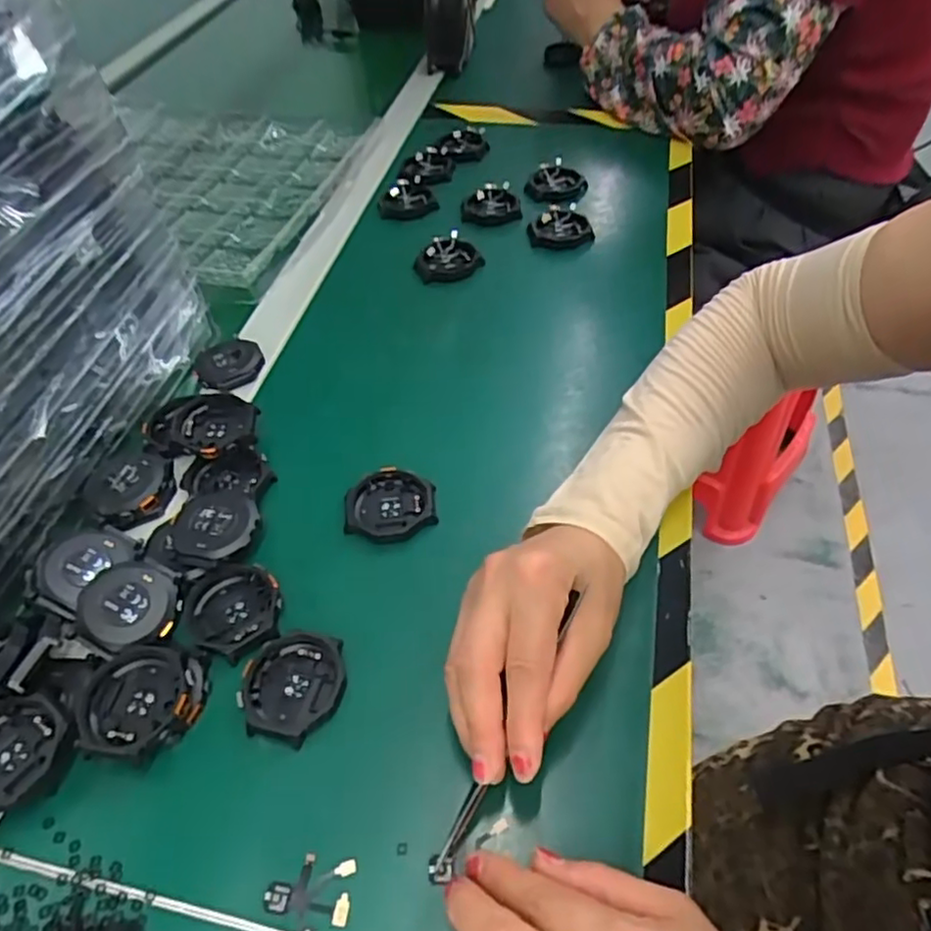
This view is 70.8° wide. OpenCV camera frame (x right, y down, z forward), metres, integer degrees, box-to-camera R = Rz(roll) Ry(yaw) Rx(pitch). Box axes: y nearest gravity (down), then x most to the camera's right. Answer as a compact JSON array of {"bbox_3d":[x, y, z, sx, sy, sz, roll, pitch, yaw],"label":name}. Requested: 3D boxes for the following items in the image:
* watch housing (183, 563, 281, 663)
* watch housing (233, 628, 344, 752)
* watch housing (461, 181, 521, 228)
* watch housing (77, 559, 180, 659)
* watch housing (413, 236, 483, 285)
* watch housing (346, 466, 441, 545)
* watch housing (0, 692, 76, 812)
[{"bbox_3d":[-0.126,0.075,0.352,0.053,0.008,0.048,28,57,24],"label":"watch housing"},{"bbox_3d":[-0.085,0.109,0.323,0.049,0.011,0.053,-2,50,1],"label":"watch housing"},{"bbox_3d":[0.023,-0.241,0.606,0.051,0.017,0.057,-9,50,-3],"label":"watch housing"},{"bbox_3d":[-0.178,0.074,0.348,0.049,0.009,0.047,-10,65,-22],"label":"watch housing"},{"bbox_3d":[-0.017,-0.175,0.553,0.051,0.011,0.049,-21,52,-13],"label":"watch housing"},{"bbox_3d":[-0.045,0.025,0.392,0.053,0.012,0.051,-10,50,-5],"label":"watch housing"},{"bbox_3d":[-0.209,0.133,0.305,0.048,0.018,0.047,-1,50,2],"label":"watch housing"}]

